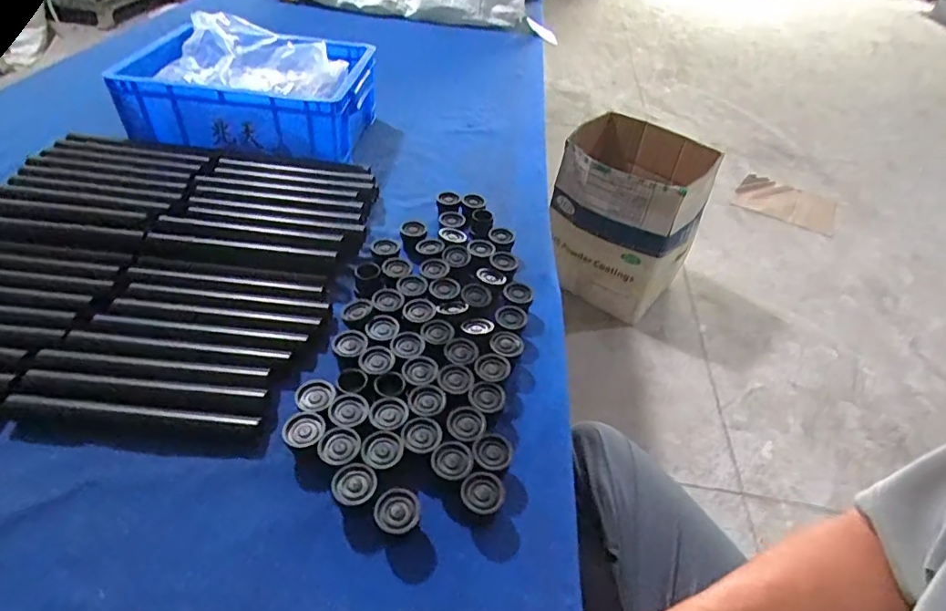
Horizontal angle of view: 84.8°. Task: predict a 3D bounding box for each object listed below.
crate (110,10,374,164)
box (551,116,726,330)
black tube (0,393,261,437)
[{"bbox_3d":[-0.345,-0.344,0.825,0.342,0.116,0.234,4,43,-3],"label":"crate"},{"bbox_3d":[0.465,-0.267,1.592,0.392,0.490,0.380,26,46,19],"label":"box"},{"bbox_3d":[-0.307,0.102,0.467,0.219,0.023,0.020,5,43,-2],"label":"black tube"}]

